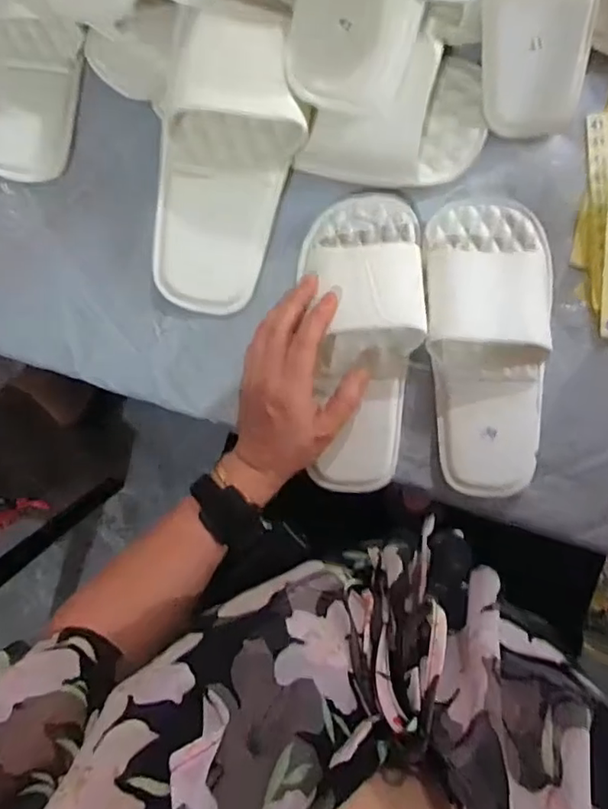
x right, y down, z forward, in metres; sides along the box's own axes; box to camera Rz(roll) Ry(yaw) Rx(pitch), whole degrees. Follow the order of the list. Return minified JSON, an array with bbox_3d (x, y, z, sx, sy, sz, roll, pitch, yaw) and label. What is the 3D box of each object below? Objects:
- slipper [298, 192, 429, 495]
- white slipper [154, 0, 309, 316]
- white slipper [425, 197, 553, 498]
[{"bbox_3d":[0.046,-0.049,0.468,0.092,0.049,0.239,1,95,4],"label":"slipper"},{"bbox_3d":[-0.062,-0.188,0.471,0.106,0.055,0.220,14,111,4],"label":"white slipper"},{"bbox_3d":[0.143,-0.046,0.459,0.096,0.040,0.233,2,91,4],"label":"white slipper"}]

